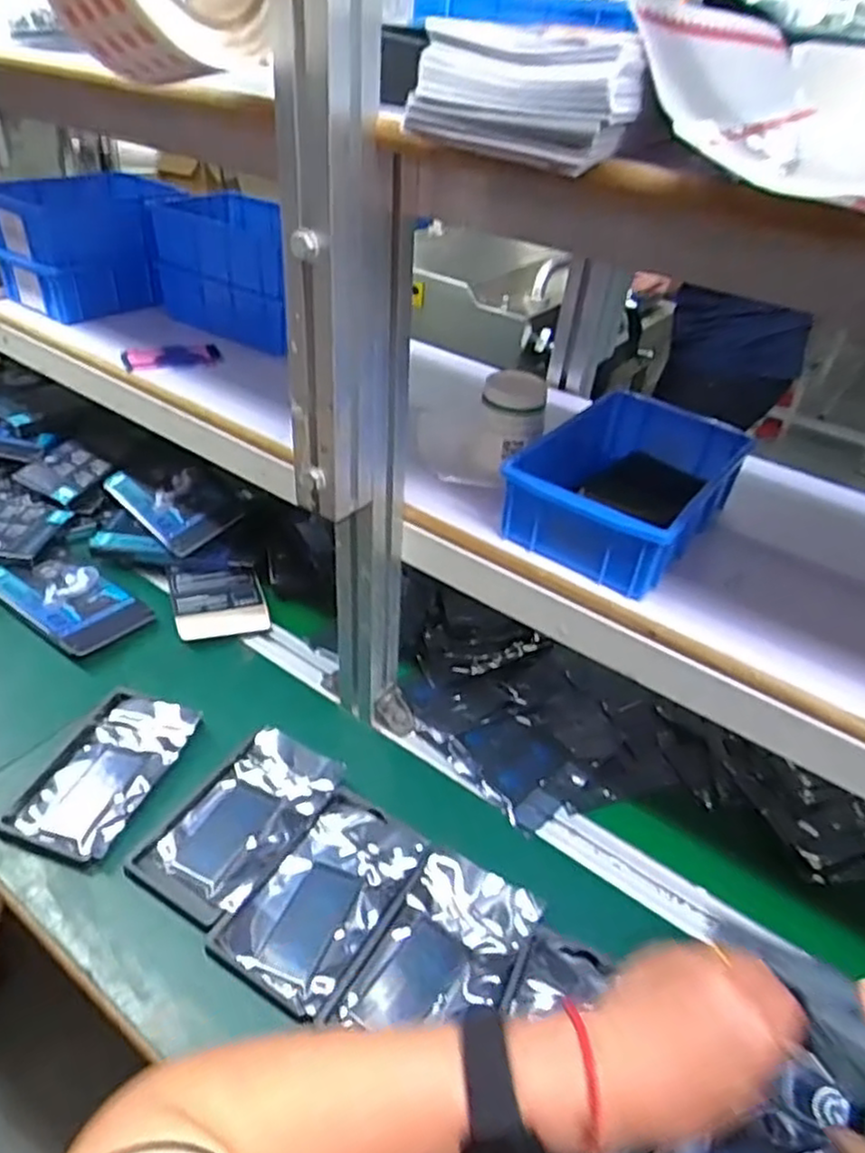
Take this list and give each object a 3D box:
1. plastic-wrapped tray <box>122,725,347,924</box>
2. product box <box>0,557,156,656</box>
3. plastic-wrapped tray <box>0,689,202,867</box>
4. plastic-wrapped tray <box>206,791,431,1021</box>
[{"bbox_3d":[-0.159,0.202,0.603,0.100,0.019,0.174,24,42,22],"label":"plastic-wrapped tray"},{"bbox_3d":[-0.400,0.024,0.781,0.176,0.017,0.093,26,42,24],"label":"product box"},{"bbox_3d":[-0.283,0.167,0.624,0.099,0.013,0.165,15,39,12],"label":"plastic-wrapped tray"},{"bbox_3d":[-0.081,0.243,0.552,0.098,0.014,0.160,24,41,22],"label":"plastic-wrapped tray"}]

